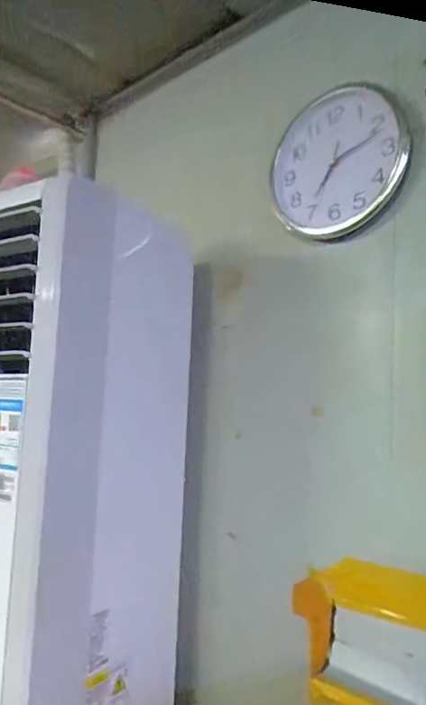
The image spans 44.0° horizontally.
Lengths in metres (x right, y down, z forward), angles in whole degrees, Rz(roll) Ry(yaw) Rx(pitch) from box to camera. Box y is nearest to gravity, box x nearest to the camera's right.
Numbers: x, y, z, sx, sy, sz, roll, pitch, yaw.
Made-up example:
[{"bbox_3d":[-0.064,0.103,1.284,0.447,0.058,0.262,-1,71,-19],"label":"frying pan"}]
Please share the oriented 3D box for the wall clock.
[{"bbox_3d":[0.212,-0.329,0.935,0.030,0.266,0.231,-15,48,-46],"label":"wall clock"}]

